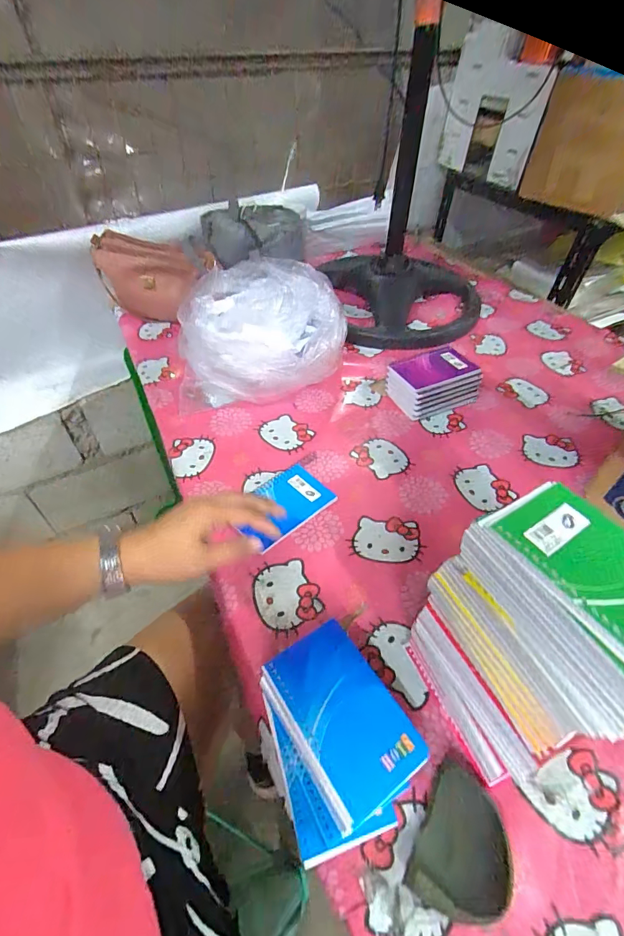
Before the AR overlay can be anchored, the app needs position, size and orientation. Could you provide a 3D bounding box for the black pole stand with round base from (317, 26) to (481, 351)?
[{"bbox_3d":[0.190,-0.508,0.796,0.366,0.430,0.351,7,47,6],"label":"black pole stand with round base"}]

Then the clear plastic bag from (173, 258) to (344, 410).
[{"bbox_3d":[-0.088,-0.235,0.733,0.291,0.147,0.250,-3,47,-3],"label":"clear plastic bag"}]

